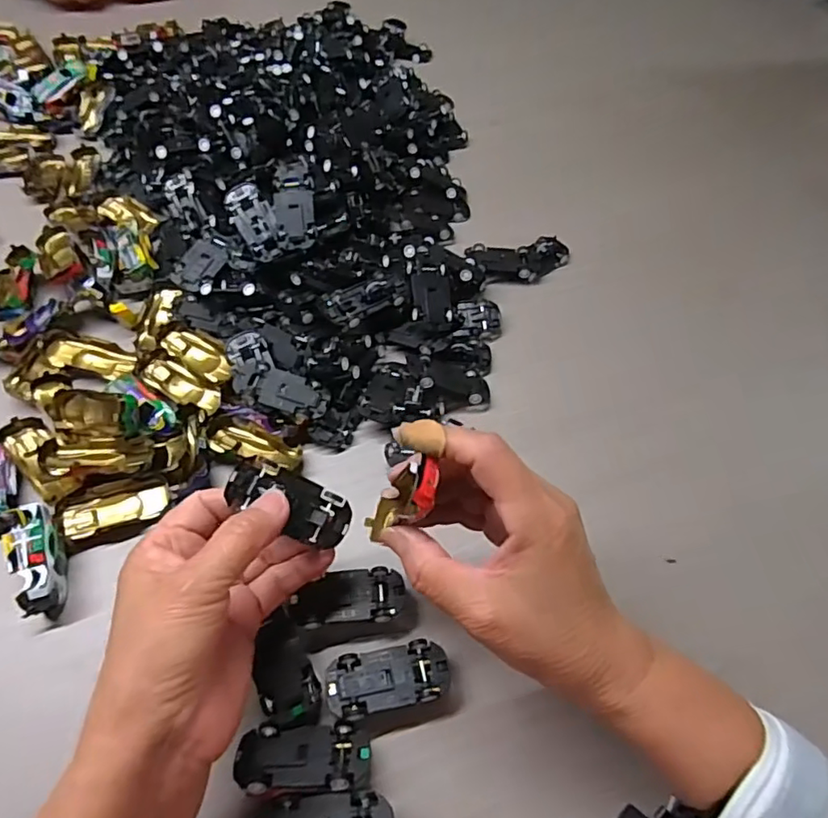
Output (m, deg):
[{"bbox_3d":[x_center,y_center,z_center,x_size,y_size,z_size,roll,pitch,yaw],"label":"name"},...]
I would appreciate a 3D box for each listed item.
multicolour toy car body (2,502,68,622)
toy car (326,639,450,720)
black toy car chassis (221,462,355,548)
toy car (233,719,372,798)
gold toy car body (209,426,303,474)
[{"bbox_3d":[-0.218,0.089,0.340,0.024,0.035,0.062,-18,59,-13],"label":"multicolour toy car body"},{"bbox_3d":[-0.013,0.145,0.311,0.063,0.014,0.030,-10,58,-9],"label":"toy car"},{"bbox_3d":[-0.062,0.047,0.299,0.065,0.012,0.027,30,57,-13],"label":"black toy car chassis"},{"bbox_3d":[-0.055,0.177,0.288,0.064,0.016,0.032,0,30,-4],"label":"toy car"},{"bbox_3d":[-0.107,0.027,0.394,0.061,0.015,0.025,16,57,8],"label":"gold toy car body"}]

